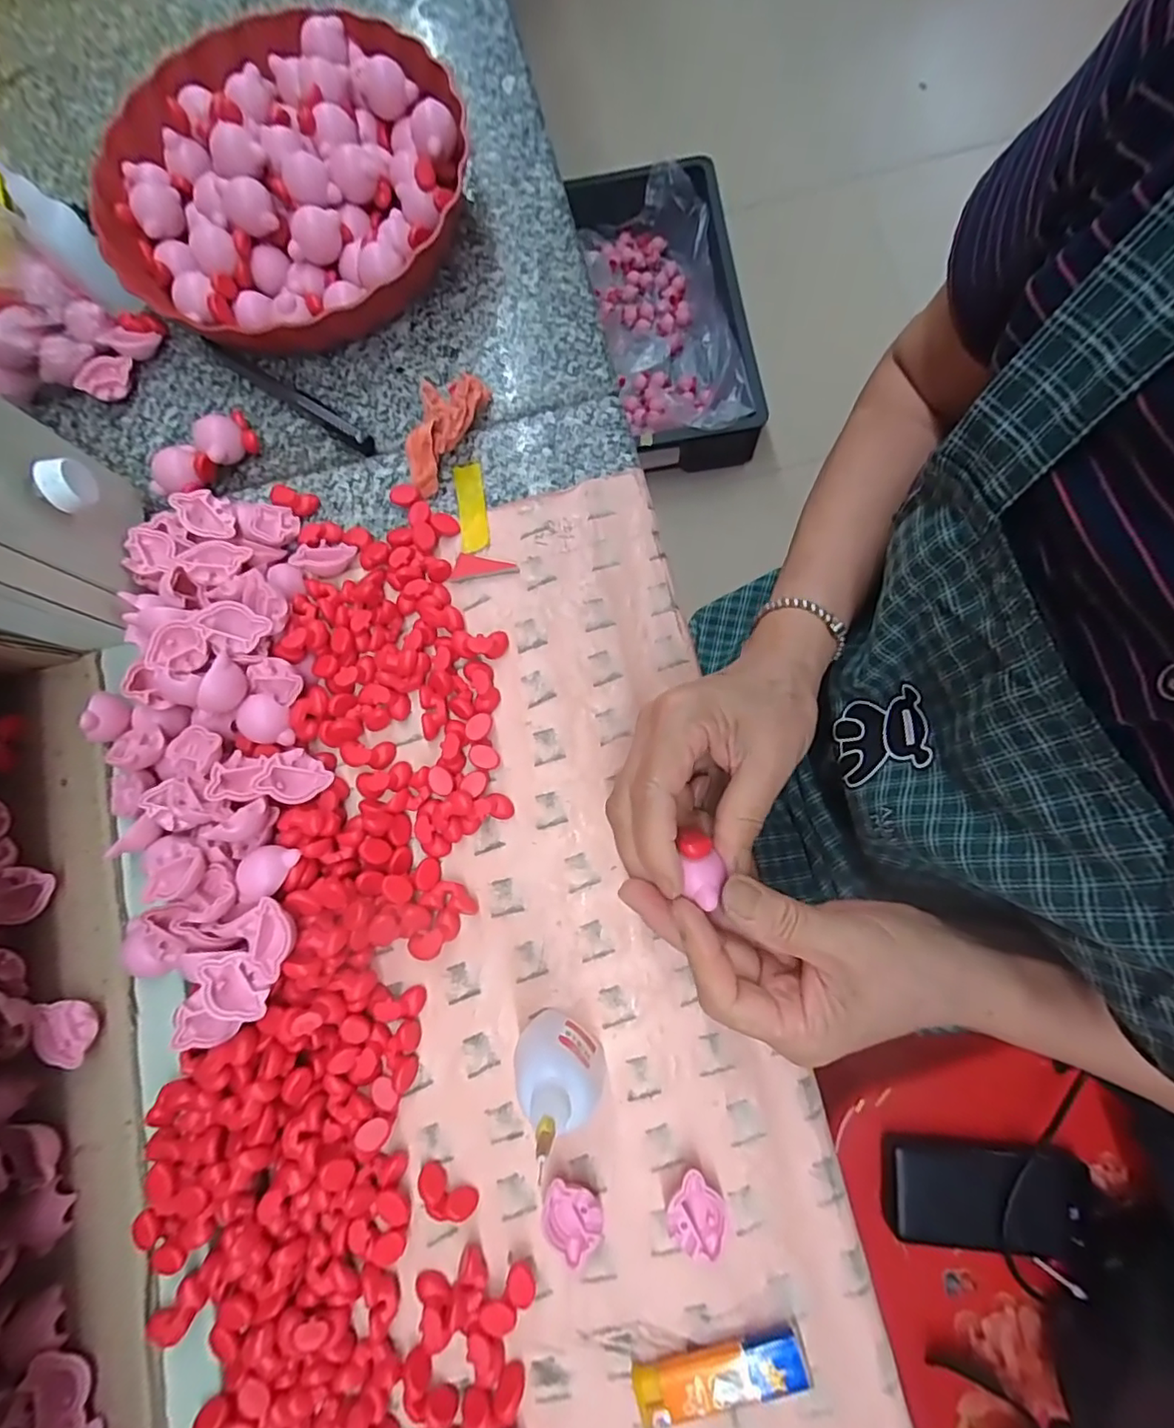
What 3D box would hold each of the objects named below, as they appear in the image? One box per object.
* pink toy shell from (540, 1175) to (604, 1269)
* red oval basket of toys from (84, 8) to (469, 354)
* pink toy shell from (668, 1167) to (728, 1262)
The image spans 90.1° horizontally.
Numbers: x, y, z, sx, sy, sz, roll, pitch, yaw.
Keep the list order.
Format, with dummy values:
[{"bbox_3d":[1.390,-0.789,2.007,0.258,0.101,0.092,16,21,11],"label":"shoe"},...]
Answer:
[{"bbox_3d":[-0.008,0.245,0.284,0.029,0.013,0.030,-1,80,4],"label":"pink toy shell"},{"bbox_3d":[-0.200,-0.353,0.397,0.245,0.056,0.239,-11,79,2],"label":"red oval basket of toys"},{"bbox_3d":[0.053,0.240,0.281,0.031,0.014,0.029,-1,80,4],"label":"pink toy shell"}]

